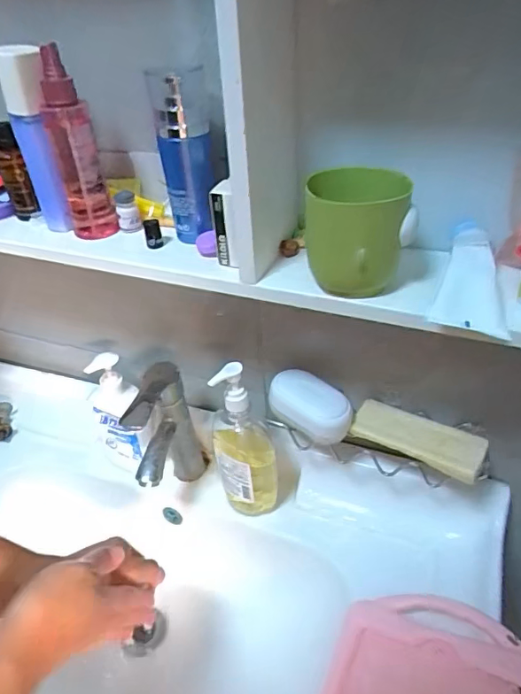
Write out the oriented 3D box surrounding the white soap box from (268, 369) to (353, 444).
[{"bbox_3d":[0.053,0.066,0.555,0.099,0.044,0.053,25,47,32],"label":"white soap box"}]

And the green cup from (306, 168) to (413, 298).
[{"bbox_3d":[0.071,-0.086,0.373,0.067,0.080,0.063,-3,38,2],"label":"green cup"}]

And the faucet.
[{"bbox_3d":[-0.114,0.129,0.615,0.054,0.187,0.123,0,38,5],"label":"faucet"}]

